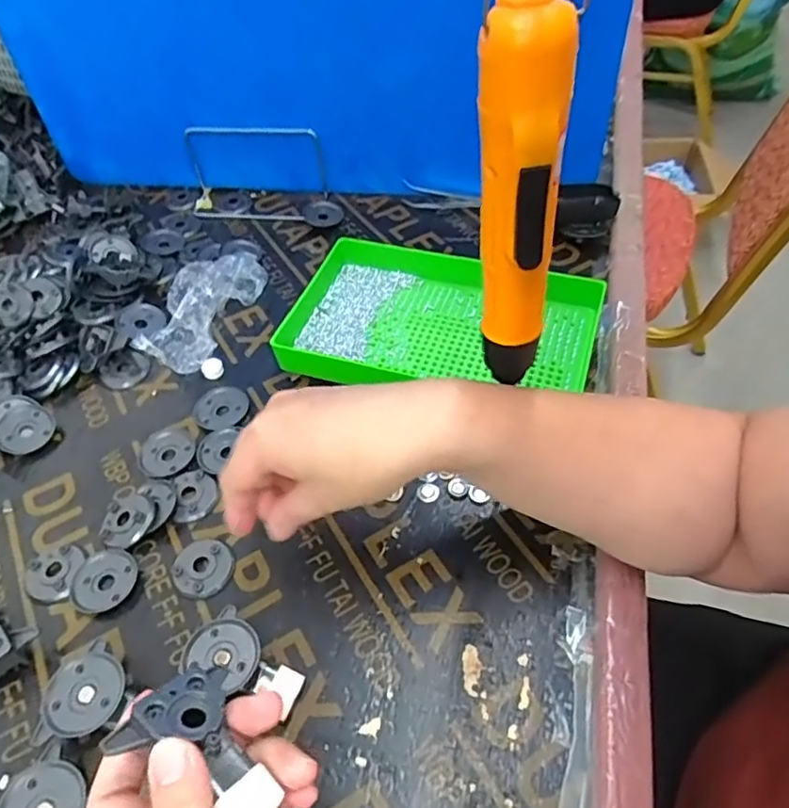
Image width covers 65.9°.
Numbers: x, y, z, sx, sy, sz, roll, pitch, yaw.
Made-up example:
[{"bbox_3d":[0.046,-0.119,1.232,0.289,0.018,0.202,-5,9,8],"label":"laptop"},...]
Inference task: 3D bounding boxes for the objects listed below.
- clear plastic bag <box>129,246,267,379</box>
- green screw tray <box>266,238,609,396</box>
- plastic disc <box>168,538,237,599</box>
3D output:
[{"bbox_3d":[-0.182,-0.096,0.571,0.082,0.021,0.148,13,53,15],"label":"clear plastic bag"},{"bbox_3d":[0.038,-0.068,0.516,0.258,0.038,0.158,10,52,13],"label":"green screw tray"},{"bbox_3d":[-0.129,0.110,0.408,0.042,0.005,0.039,-2,51,3],"label":"plastic disc"}]

